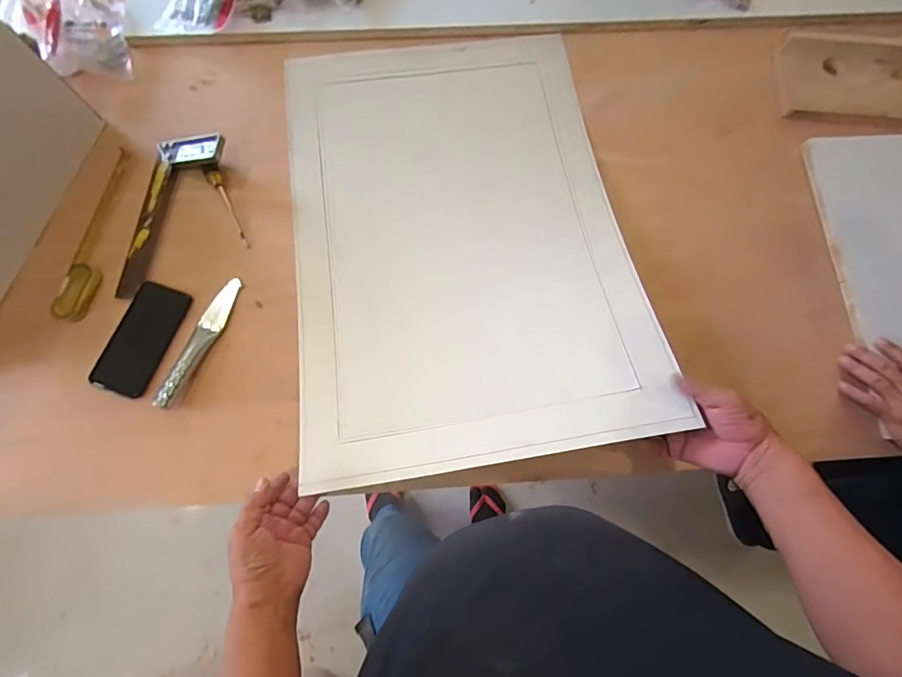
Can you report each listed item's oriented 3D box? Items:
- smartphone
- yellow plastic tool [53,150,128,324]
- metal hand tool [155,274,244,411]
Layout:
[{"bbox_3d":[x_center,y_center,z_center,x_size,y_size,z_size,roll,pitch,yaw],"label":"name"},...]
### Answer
[{"bbox_3d":[-0.440,0.001,0.631,0.081,0.006,0.160,18,76,3],"label":"smartphone"},{"bbox_3d":[-0.525,-0.161,0.658,0.043,0.013,0.277,6,76,1],"label":"yellow plastic tool"},{"bbox_3d":[-0.352,0.002,0.621,0.035,0.022,0.198,19,76,4],"label":"metal hand tool"}]

